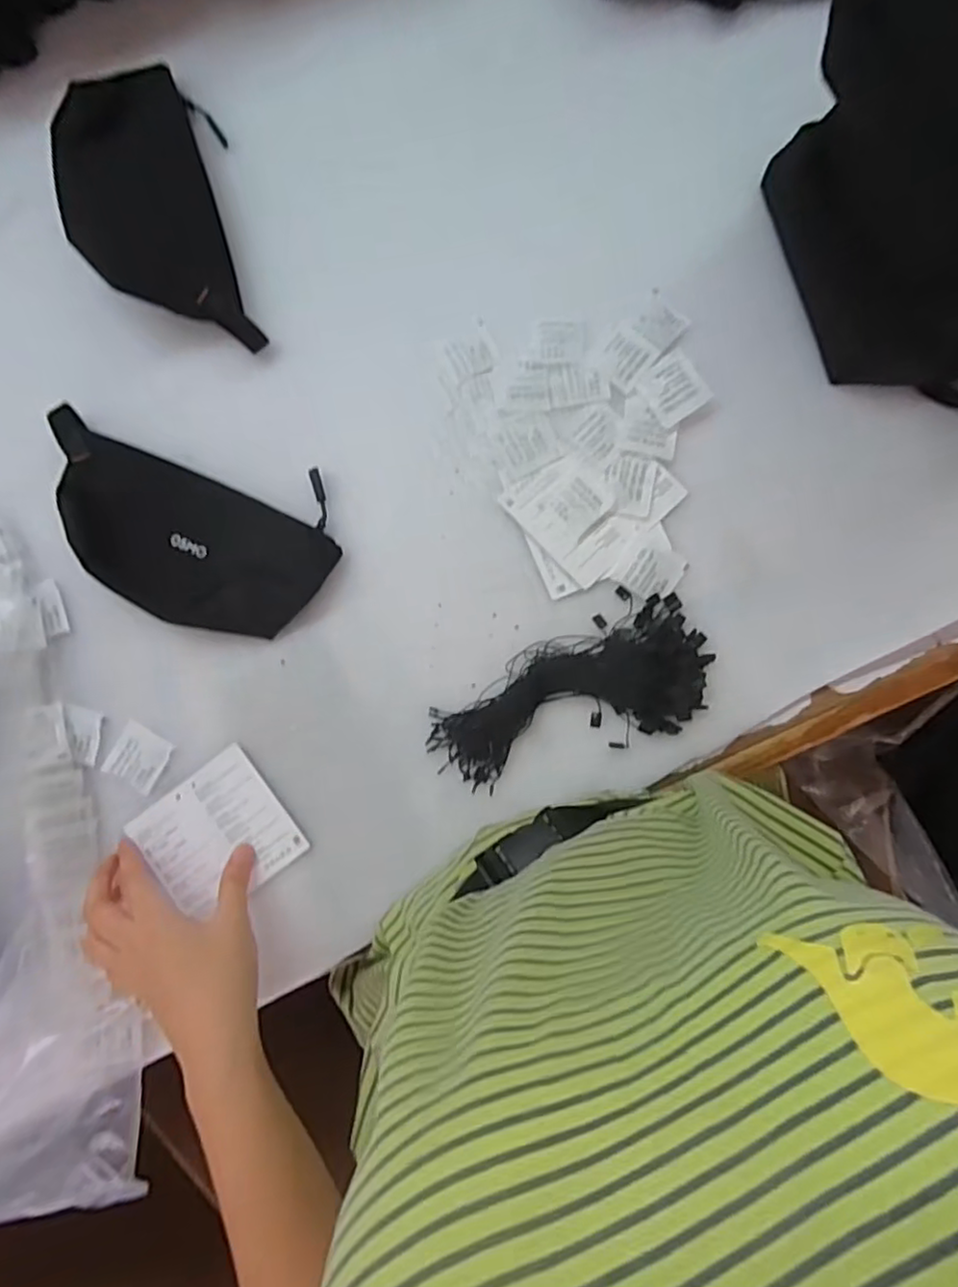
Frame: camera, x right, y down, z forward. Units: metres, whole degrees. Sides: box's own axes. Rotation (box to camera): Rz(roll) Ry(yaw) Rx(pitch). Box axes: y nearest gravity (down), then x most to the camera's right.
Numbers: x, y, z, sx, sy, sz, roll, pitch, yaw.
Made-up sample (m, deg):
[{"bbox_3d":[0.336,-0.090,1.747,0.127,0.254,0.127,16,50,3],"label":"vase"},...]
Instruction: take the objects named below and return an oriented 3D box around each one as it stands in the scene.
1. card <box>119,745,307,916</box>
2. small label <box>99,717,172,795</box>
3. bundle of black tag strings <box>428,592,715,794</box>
[{"bbox_3d":[-0.181,0.133,0.456,0.099,0.006,0.088,-36,89,1],"label":"card"},{"bbox_3d":[-0.239,0.079,0.458,0.039,0.004,0.040,25,89,3],"label":"small label"},{"bbox_3d":[0.064,0.039,0.439,0.191,0.019,0.082,-23,87,2],"label":"bundle of black tag strings"}]

